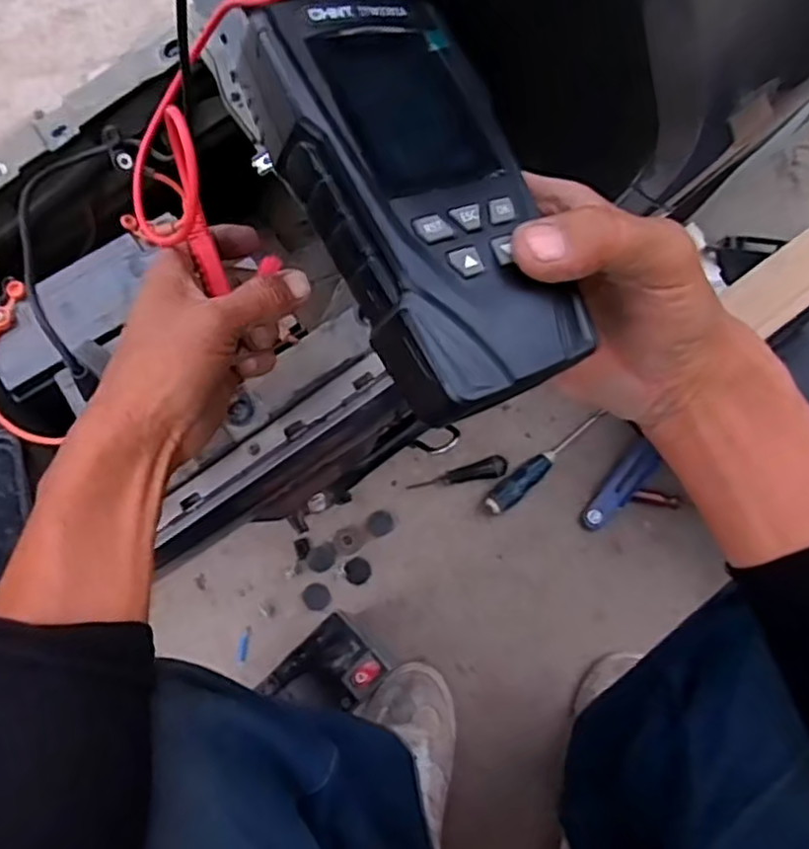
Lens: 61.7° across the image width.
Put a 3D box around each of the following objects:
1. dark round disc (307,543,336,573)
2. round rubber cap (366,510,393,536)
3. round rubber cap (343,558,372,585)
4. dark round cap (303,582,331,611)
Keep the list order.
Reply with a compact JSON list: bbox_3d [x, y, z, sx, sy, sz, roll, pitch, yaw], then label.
[{"bbox_3d":[-0.096,0.154,0.787,0.034,0.004,0.031,-1,71,3],"label":"dark round disc"},{"bbox_3d":[-0.029,0.115,0.788,0.030,0.004,0.028,-1,71,3],"label":"round rubber cap"},{"bbox_3d":[-0.054,0.168,0.780,0.030,0.004,0.030,-1,71,3],"label":"round rubber cap"},{"bbox_3d":[-0.100,0.196,0.772,0.031,0.004,0.029,-1,71,3],"label":"dark round cap"}]

